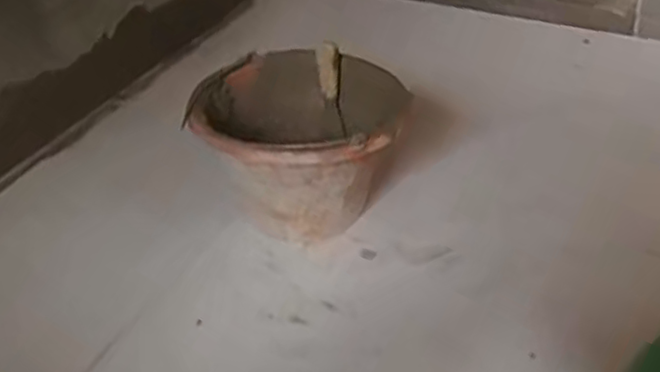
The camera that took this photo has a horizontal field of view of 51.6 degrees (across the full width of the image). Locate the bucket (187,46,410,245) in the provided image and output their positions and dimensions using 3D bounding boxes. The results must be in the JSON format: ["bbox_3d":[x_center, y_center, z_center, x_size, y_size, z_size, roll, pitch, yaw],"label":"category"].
[{"bbox_3d":[-0.037,-0.041,0.846,0.218,0.177,0.220,0,37,0],"label":"bucket"}]

